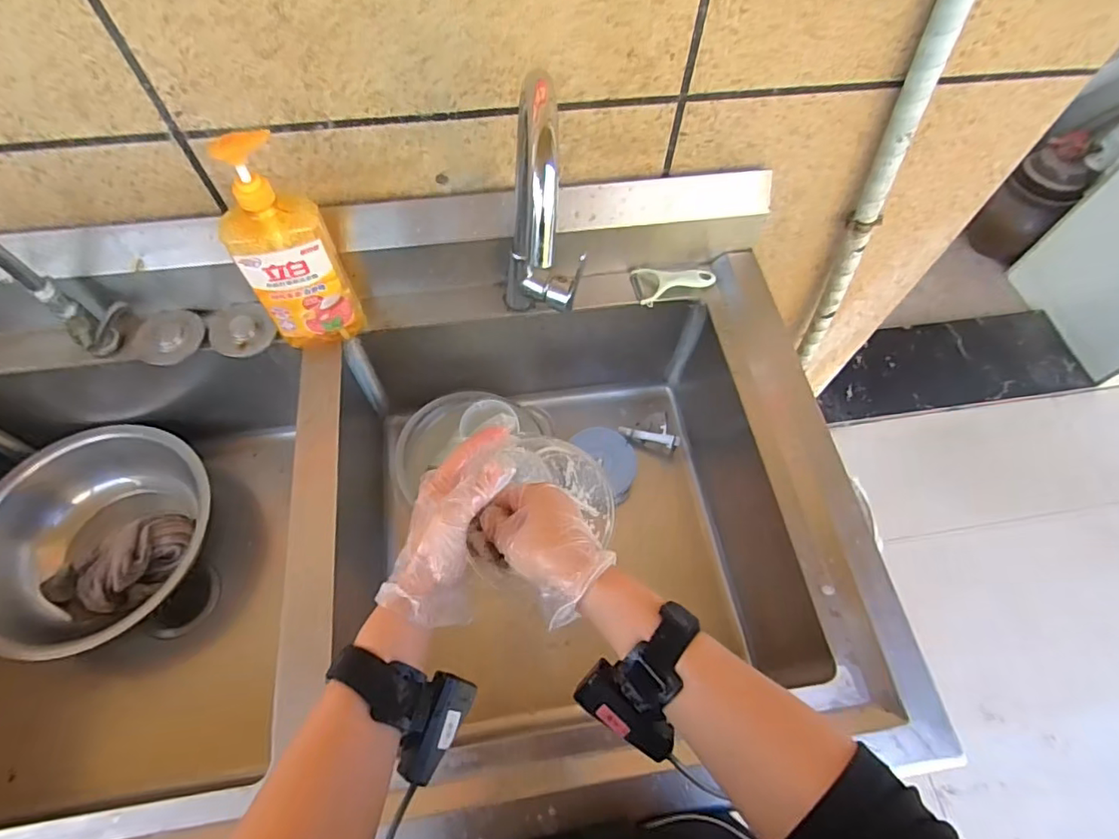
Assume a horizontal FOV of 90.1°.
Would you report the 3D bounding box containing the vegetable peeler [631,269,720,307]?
[{"bbox_3d":[0.163,-0.205,0.811,0.115,0.024,0.070,-15,63,-10],"label":"vegetable peeler"}]

